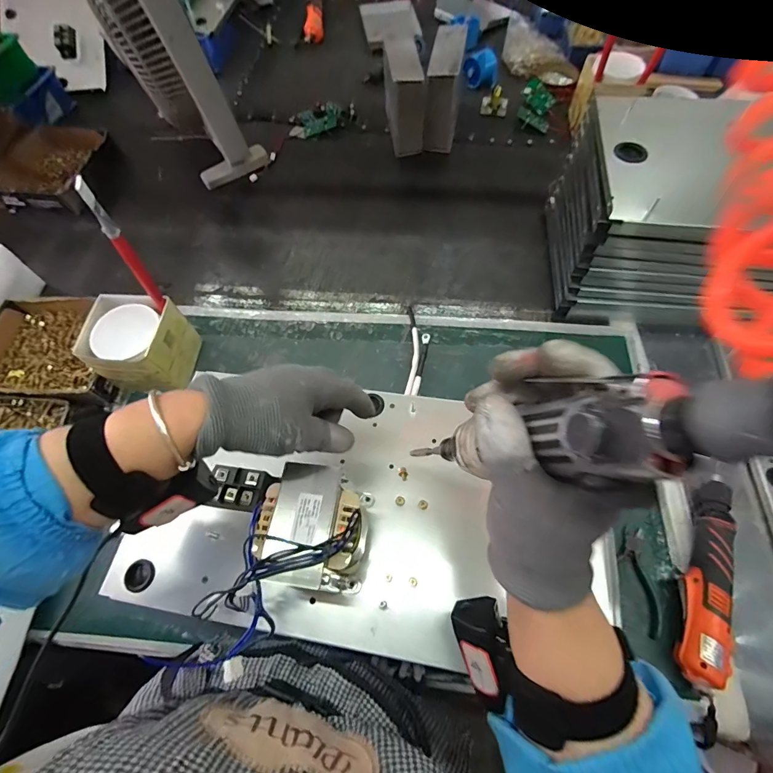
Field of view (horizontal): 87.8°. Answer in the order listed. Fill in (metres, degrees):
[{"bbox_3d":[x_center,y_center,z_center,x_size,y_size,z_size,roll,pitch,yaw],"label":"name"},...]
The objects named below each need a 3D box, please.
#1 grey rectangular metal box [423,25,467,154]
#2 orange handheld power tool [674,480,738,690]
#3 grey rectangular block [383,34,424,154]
[{"bbox_3d":[0.119,-0.621,0.836,0.068,0.148,0.202,8,66,6],"label":"grey rectangular metal box"},{"bbox_3d":[0.375,0.218,0.468,0.050,0.040,0.234,21,67,11],"label":"orange handheld power tool"},{"bbox_3d":[0.030,-0.603,0.834,0.058,0.155,0.189,-10,65,-3],"label":"grey rectangular block"}]

